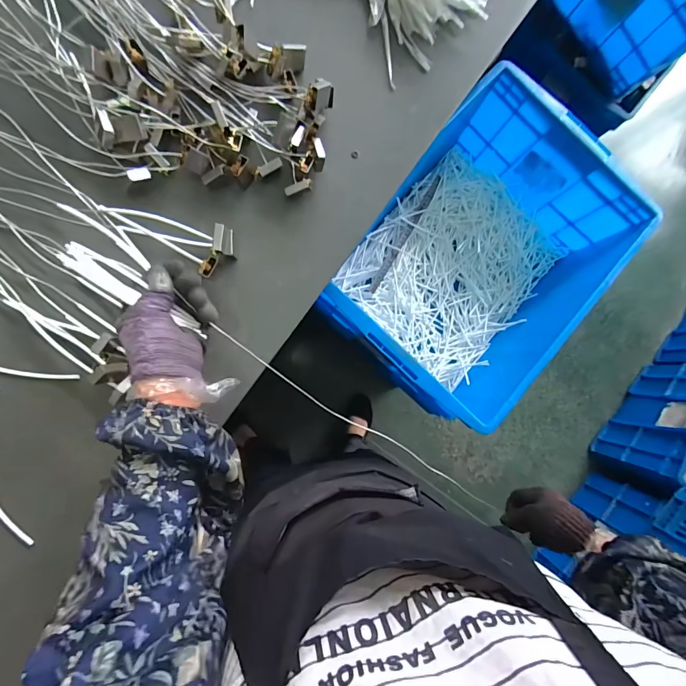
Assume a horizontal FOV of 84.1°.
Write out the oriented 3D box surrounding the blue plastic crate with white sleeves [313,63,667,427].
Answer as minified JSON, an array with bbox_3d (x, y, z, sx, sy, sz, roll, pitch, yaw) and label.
[{"bbox_3d":[0.259,-0.166,0.765,0.398,0.243,0.544,39,84,-4],"label":"blue plastic crate with white sleeves"}]

